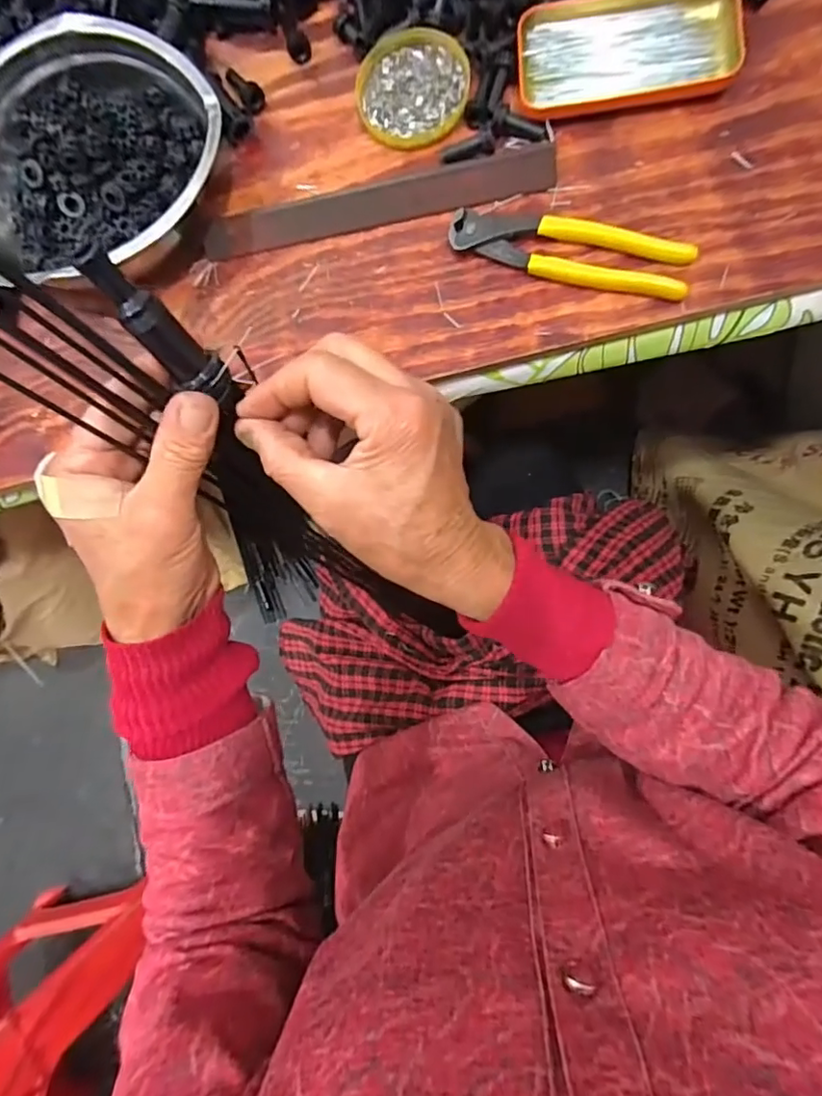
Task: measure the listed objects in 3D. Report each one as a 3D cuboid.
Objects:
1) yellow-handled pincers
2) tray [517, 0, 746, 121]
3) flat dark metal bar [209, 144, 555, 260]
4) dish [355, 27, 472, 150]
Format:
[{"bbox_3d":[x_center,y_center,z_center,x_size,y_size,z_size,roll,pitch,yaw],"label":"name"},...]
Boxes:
[{"bbox_3d":[0.108,-0.204,0.381,0.162,0.013,0.040,16,88,9],"label":"yellow-handled pincers"},{"bbox_3d":[0.148,-0.350,0.384,0.142,0.018,0.078,-1,86,8],"label":"tray"},{"bbox_3d":[-0.027,-0.254,0.407,0.259,0.011,0.031,-8,85,8],"label":"flat dark metal bar"},{"bbox_3d":[0.001,-0.342,0.412,0.083,0.007,0.085,-1,86,8],"label":"dish"}]

